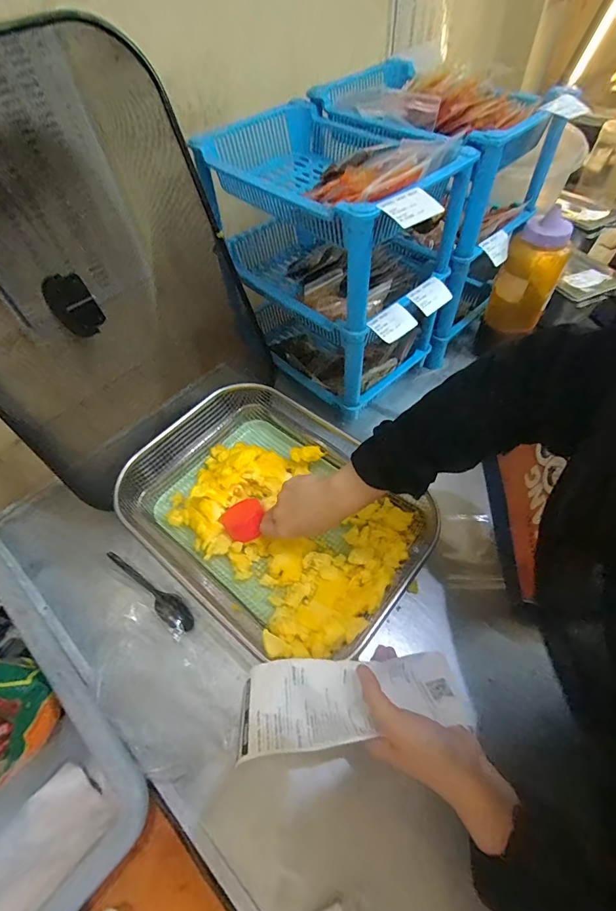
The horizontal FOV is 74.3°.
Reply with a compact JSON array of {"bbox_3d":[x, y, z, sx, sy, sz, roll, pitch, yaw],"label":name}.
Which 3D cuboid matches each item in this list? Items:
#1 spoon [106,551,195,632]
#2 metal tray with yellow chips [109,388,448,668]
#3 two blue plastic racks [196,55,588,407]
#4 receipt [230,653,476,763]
[{"bbox_3d":[-0.200,0.164,0.512,0.155,0.022,0.028,33,63,23],"label":"spoon"},{"bbox_3d":[-0.046,0.071,0.530,0.369,0.076,0.273,35,64,24],"label":"metal tray with yellow chips"},{"bbox_3d":[0.118,-0.334,0.629,0.412,0.317,0.326,-39,61,-21],"label":"two blue plastic racks"},{"bbox_3d":[0.041,0.217,0.369,0.202,0.022,0.074,0,34,-14],"label":"receipt"}]

